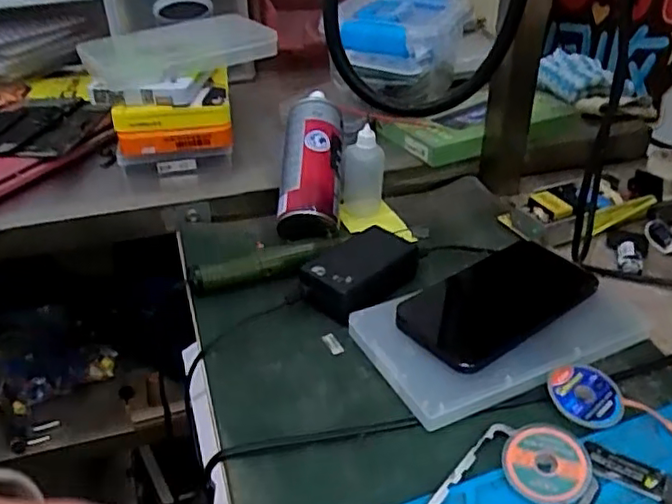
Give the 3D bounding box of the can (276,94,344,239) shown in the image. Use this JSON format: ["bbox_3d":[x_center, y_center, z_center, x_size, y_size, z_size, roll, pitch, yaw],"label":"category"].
[{"bbox_3d":[-0.022,-0.081,0.552,0.055,0.043,0.150,-1,62,2],"label":"can"}]

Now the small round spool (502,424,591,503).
[{"bbox_3d":[0.116,0.119,0.348,0.044,0.009,0.044,-9,50,10],"label":"small round spool"}]

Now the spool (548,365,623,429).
[{"bbox_3d":[0.155,0.088,0.389,0.043,0.007,0.041,10,36,17],"label":"spool"}]

